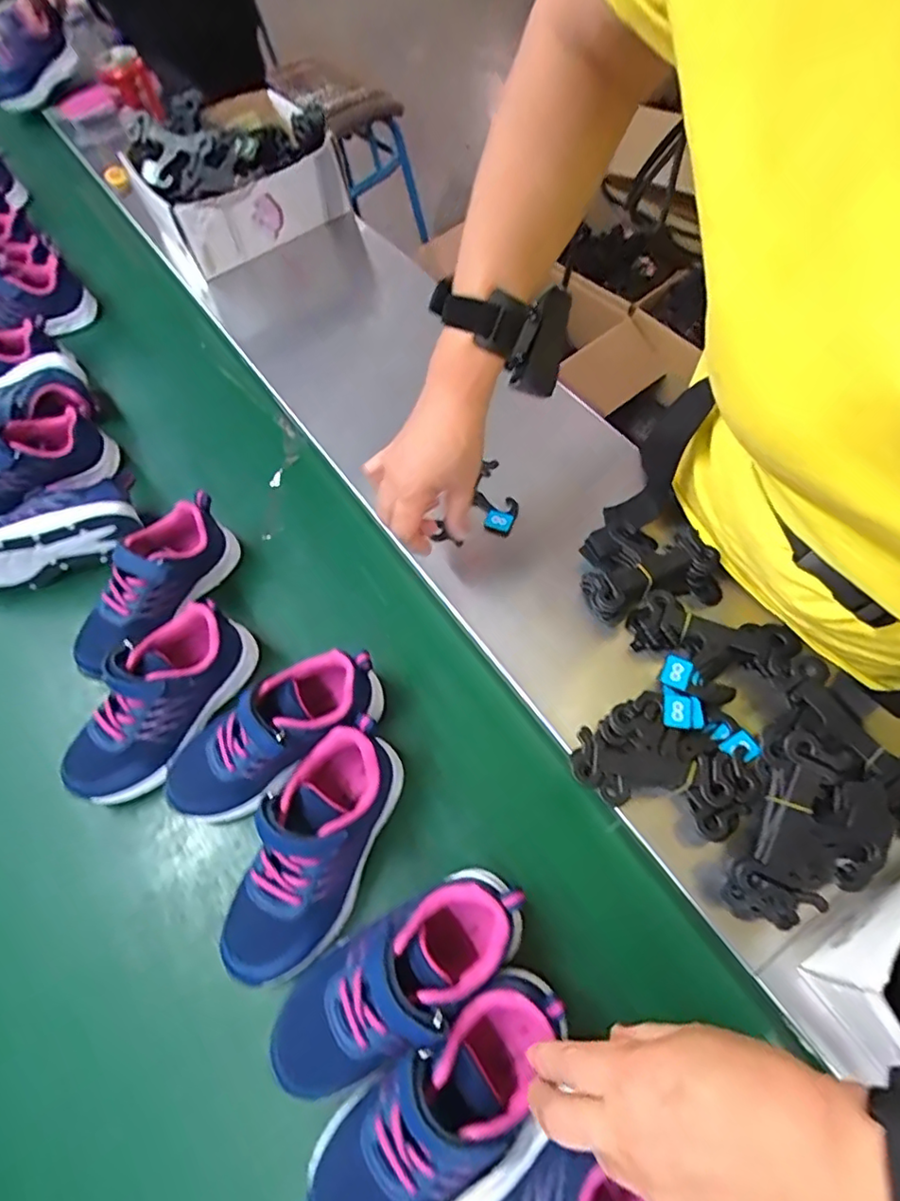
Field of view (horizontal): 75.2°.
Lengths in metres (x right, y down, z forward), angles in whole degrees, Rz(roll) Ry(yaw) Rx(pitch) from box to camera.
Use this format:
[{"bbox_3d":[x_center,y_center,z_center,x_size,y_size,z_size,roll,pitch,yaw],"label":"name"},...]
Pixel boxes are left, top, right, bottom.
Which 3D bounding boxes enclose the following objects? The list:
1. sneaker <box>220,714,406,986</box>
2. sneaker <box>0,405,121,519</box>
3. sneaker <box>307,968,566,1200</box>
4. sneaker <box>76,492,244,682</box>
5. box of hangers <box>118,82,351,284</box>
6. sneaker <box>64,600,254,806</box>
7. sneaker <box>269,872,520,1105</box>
[{"bbox_3d":[-0.094,0.166,0.398,0.072,0.078,0.173,20,72,15],"label":"sneaker"},{"bbox_3d":[-0.426,-0.132,0.581,0.171,0.062,0.071,-31,60,-17],"label":"sneaker"},{"bbox_3d":[-0.004,0.287,0.330,0.168,0.067,0.069,-42,63,-8],"label":"sneaker"},{"bbox_3d":[-0.254,-0.013,0.502,0.068,0.061,0.171,25,61,18],"label":"sneaker"},{"bbox_3d":[-0.274,-0.537,0.755,0.211,0.132,0.205,-33,61,-18],"label":"box of hangers"},{"bbox_3d":[-0.231,0.074,0.459,0.072,0.070,0.169,25,61,18],"label":"sneaker"},{"bbox_3d":[-0.031,0.234,0.360,0.166,0.069,0.071,-29,60,-16],"label":"sneaker"}]

